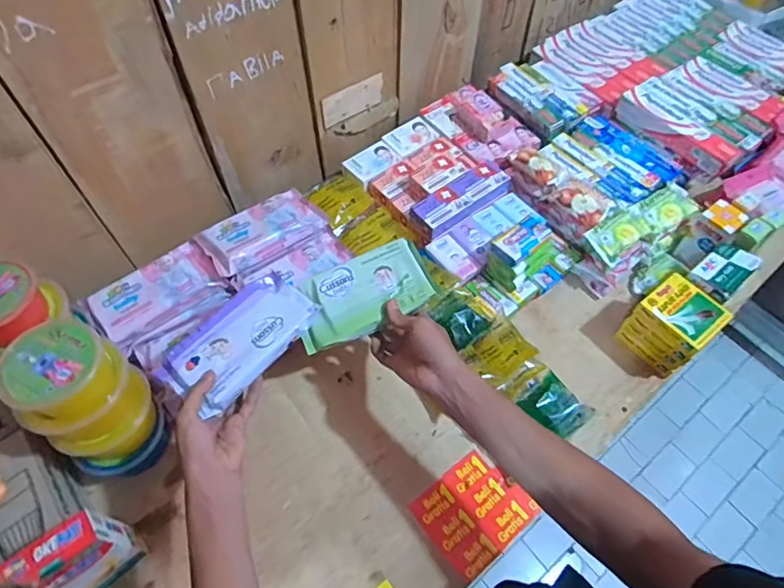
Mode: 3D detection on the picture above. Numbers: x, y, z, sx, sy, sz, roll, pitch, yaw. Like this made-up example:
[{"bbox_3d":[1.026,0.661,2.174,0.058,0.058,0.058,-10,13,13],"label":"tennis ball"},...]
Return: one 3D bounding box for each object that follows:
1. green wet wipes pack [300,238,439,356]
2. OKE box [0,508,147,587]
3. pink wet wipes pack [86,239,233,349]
[{"bbox_3d":[-0.037,0.001,0.667,0.178,0.036,0.095,-24,75,-3],"label":"green wet wipes pack"},{"bbox_3d":[-0.341,0.292,0.557,0.096,0.146,0.046,-32,65,-19],"label":"OKE box"},{"bbox_3d":[-0.329,-0.005,0.718,0.164,0.037,0.098,-35,66,-20],"label":"pink wet wipes pack"}]

